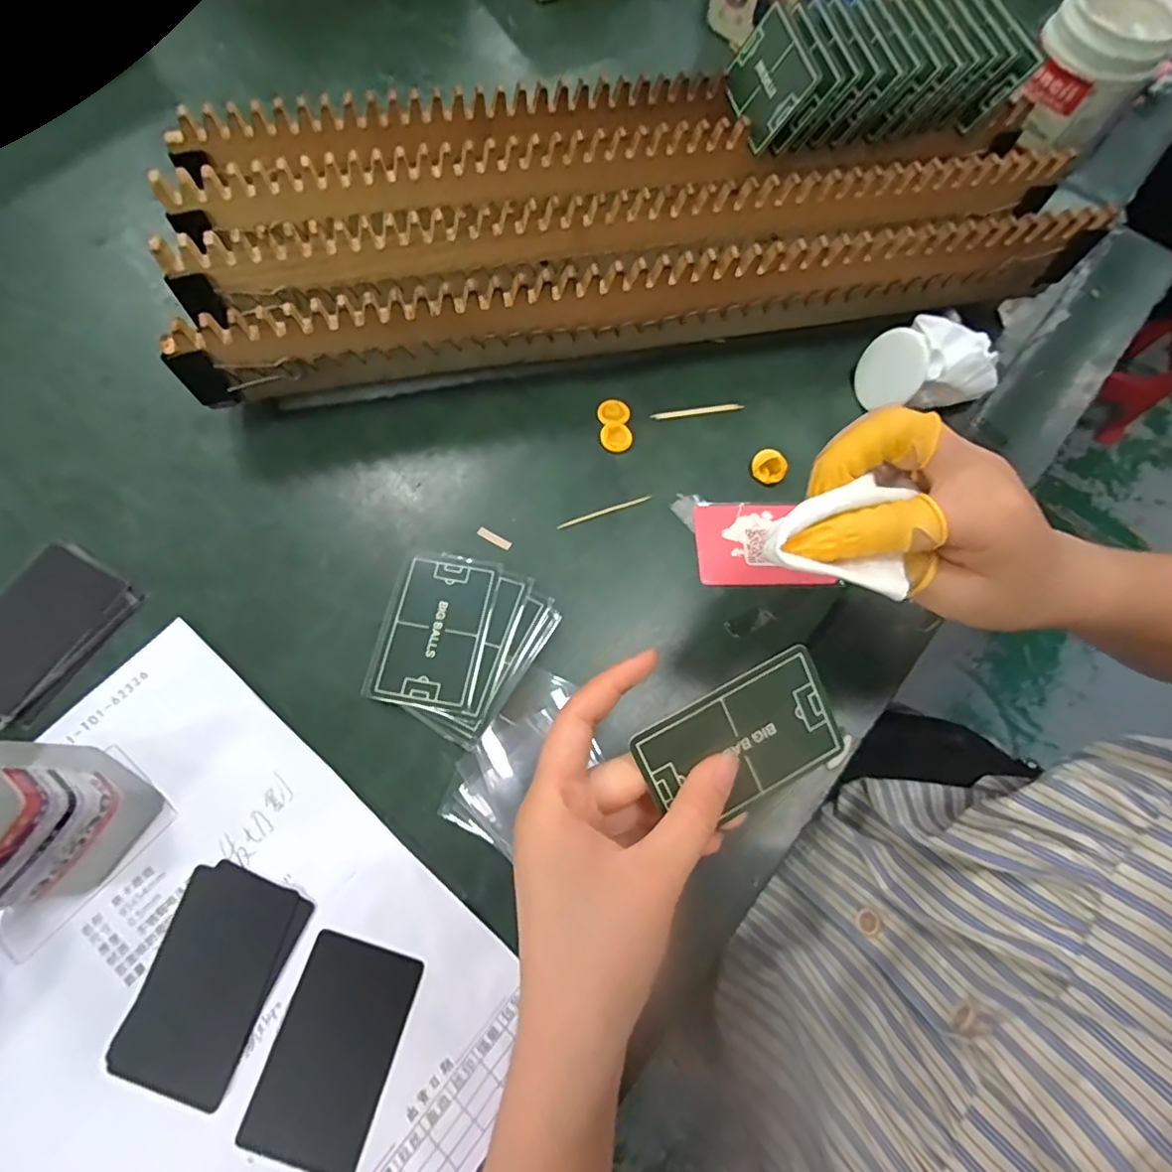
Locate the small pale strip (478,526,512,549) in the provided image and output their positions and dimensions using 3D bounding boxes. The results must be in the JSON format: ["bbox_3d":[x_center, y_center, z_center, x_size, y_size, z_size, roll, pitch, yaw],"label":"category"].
[{"bbox_3d":[-0.056,-0.030,0.343,0.022,0.004,0.006,30,72,8],"label":"small pale strip"}]

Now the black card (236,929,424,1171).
[{"bbox_3d":[-0.114,0.209,0.255,0.052,0.004,0.082,17,68,1],"label":"black card"}]

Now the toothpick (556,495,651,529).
[{"bbox_3d":[0.012,-0.047,0.355,0.062,0.004,0.004,-19,73,-9],"label":"toothpick"}]

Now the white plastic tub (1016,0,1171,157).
[{"bbox_3d":[0.428,-0.442,0.484,0.087,0.099,0.083,1,71,-2],"label":"white plastic tub"}]

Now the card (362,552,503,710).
[{"bbox_3d":[-0.085,0.023,0.317,0.057,0.004,0.087,10,69,0],"label":"card"}]

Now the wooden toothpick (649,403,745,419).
[{"bbox_3d":[0.078,-0.122,0.388,0.066,0.004,0.006,-8,71,-5],"label":"wooden toothpick"}]

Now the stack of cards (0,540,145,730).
[{"bbox_3d":[-0.305,0.025,0.312,0.069,0.004,0.093,28,72,7],"label":"stack of cards"}]

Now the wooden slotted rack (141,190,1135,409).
[{"bbox_3d":[0.045,-0.195,0.369,0.571,0.076,0.076,-11,72,-6],"label":"wooden slotted rack"}]

